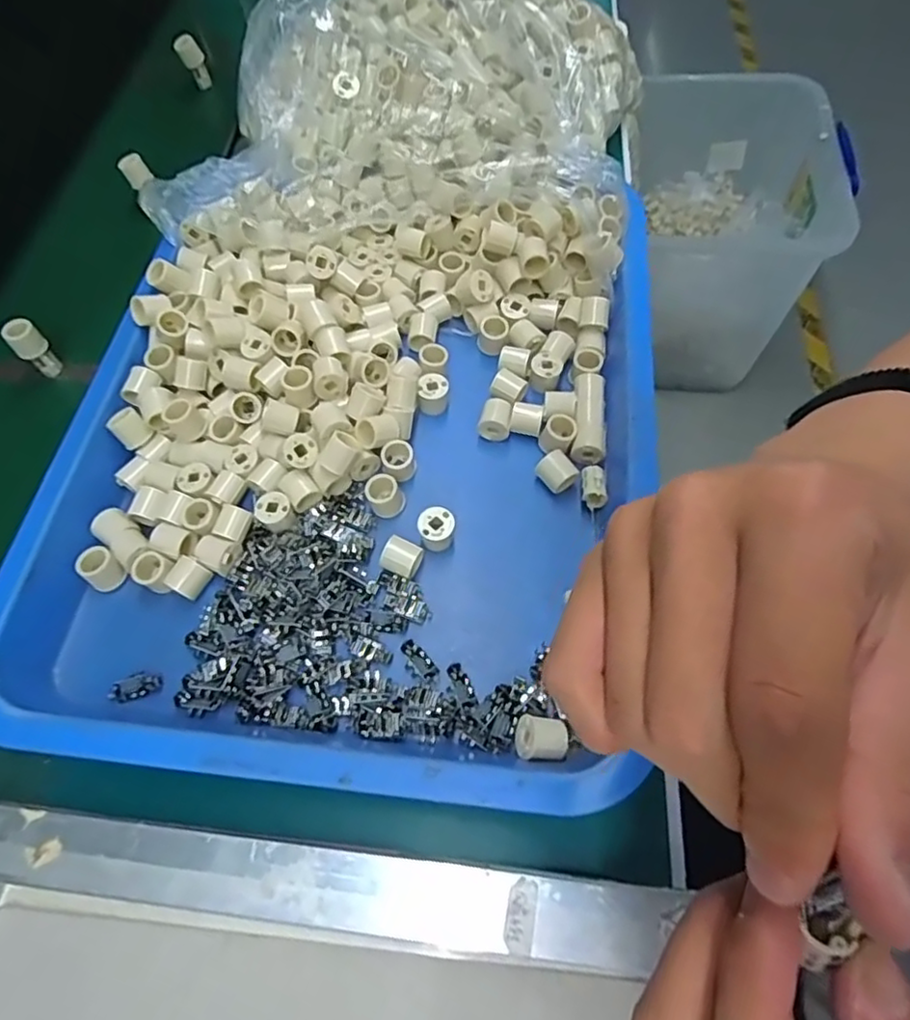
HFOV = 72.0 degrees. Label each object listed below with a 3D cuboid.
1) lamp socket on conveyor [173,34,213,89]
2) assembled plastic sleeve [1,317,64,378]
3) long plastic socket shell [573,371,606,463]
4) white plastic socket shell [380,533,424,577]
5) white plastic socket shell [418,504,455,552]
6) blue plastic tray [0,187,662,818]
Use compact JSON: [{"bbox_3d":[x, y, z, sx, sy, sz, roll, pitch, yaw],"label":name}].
[{"bbox_3d":[-0.253,-0.433,0.609,0.021,0.043,0.026,-27,63,-11],"label":"lamp socket on conveyor"},{"bbox_3d":[-0.292,-0.112,0.435,0.020,0.041,0.017,-42,67,-18],"label":"assembled plastic sleeve"},{"bbox_3d":[0.083,-0.057,0.386,0.019,0.014,0.058,5,62,6],"label":"long plastic socket shell"},{"bbox_3d":[-0.030,0.027,0.346,0.019,0.014,0.019,25,66,16],"label":"white plastic socket shell"},{"bbox_3d":[-0.010,0.011,0.353,0.020,0.019,0.019,-1,62,3],"label":"white plastic socket shell"},{"bbox_3d":[-0.057,-0.053,0.381,0.340,0.045,0.410,7,62,7],"label":"blue plastic tray"}]

